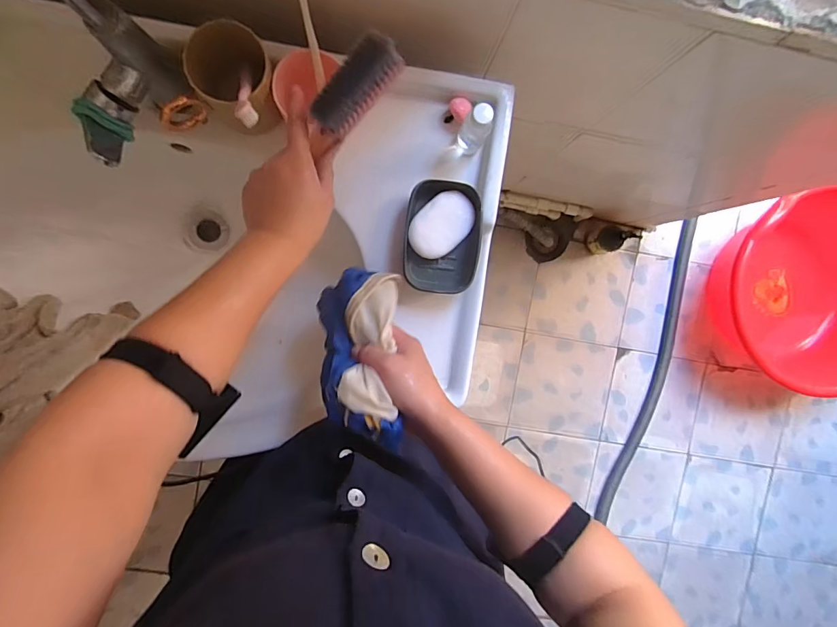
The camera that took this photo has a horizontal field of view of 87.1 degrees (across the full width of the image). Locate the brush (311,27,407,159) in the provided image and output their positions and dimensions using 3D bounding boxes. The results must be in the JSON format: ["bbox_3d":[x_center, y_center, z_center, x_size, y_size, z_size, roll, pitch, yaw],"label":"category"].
[{"bbox_3d":[-0.057,-0.204,0.394,0.040,0.025,0.093,42,98,-1],"label":"brush"}]

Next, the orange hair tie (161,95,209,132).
[{"bbox_3d":[-0.248,-0.210,0.467,0.017,0.043,0.041,33,91,-6],"label":"orange hair tie"}]

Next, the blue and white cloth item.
[{"bbox_3d":[-0.059,0.039,0.449,0.084,0.043,0.192,-9,61,3],"label":"blue and white cloth item"}]

